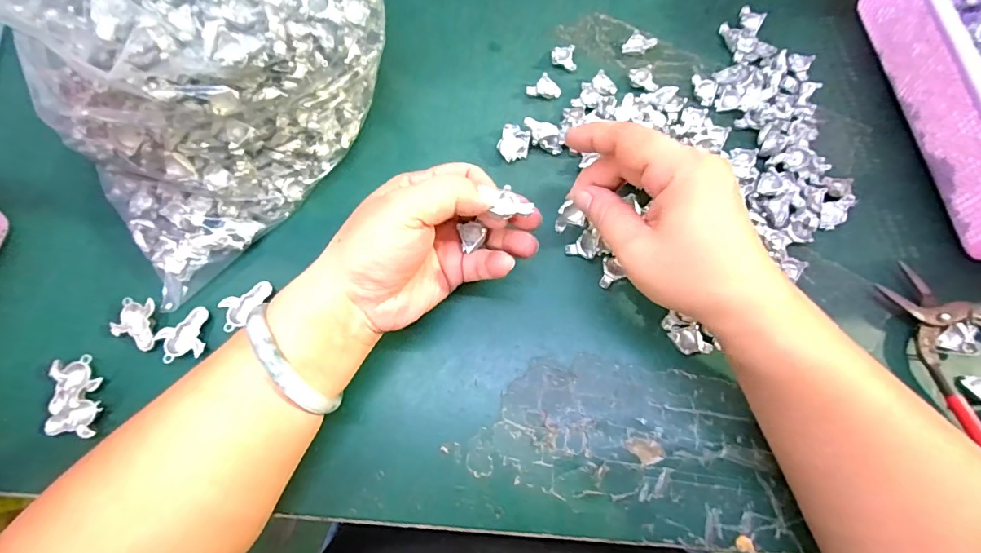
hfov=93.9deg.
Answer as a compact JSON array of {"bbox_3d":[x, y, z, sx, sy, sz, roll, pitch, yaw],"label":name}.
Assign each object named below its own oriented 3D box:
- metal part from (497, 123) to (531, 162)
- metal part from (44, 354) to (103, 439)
[{"bbox_3d":[0.017,-0.092,0.319,0.020,0.014,0.024,26,74,10],"label":"metal part"},{"bbox_3d":[-0.248,0.071,0.274,0.031,0.006,0.046,-3,72,1],"label":"metal part"}]

